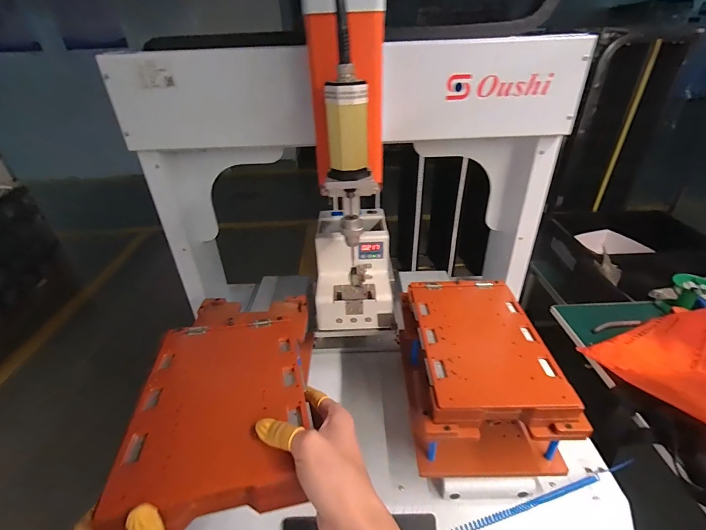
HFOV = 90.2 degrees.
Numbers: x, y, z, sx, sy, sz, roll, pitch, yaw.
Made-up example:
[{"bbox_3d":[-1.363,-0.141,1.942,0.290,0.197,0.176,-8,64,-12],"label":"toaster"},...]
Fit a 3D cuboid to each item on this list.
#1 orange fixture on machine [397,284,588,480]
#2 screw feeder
[{"bbox_3d":[0.178,0.154,0.532,0.183,0.134,0.258,-2,32,0],"label":"orange fixture on machine"},{"bbox_3d":[0.005,0.002,0.661,0.138,0.158,0.195,-2,32,1],"label":"screw feeder"}]

